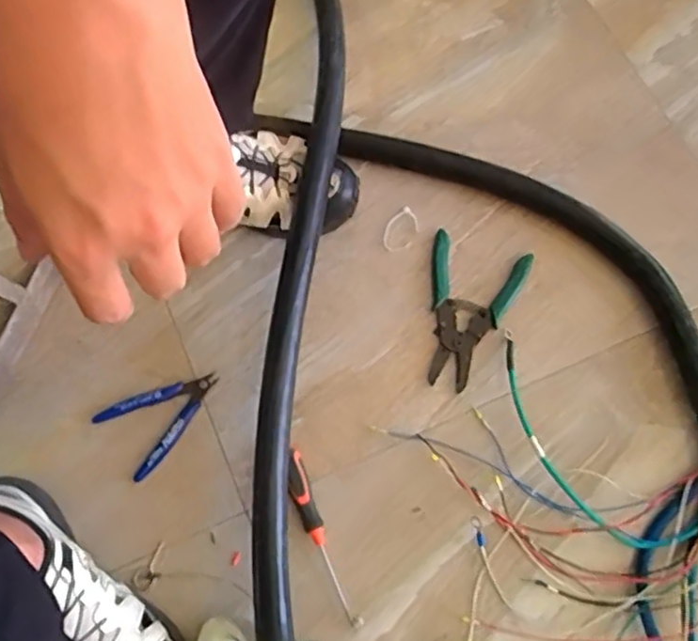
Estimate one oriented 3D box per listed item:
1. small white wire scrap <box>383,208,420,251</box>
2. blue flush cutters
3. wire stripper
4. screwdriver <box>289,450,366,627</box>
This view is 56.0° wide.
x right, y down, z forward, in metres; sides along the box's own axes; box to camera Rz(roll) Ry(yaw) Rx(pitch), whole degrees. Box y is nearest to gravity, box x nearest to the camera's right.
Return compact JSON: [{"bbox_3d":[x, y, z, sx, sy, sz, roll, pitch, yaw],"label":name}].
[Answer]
[{"bbox_3d":[0.056,-0.098,0.705,0.034,0.006,0.054,30,74,8],"label":"small white wire scrap"},{"bbox_3d":[-0.179,0.090,0.640,0.116,0.016,0.077,-35,76,-11],"label":"blue flush cutters"},{"bbox_3d":[0.123,-0.008,0.666,0.097,0.023,0.151,13,73,3],"label":"wire stripper"},{"bbox_3d":[-0.027,0.200,0.601,0.021,0.021,0.163,-21,74,-8],"label":"screwdriver"}]

